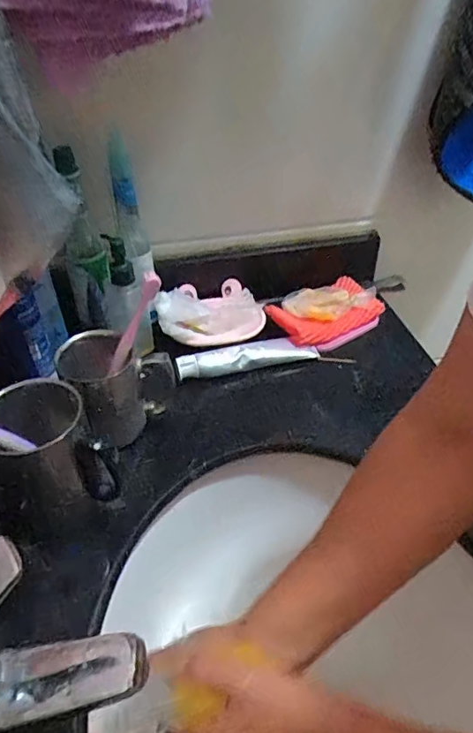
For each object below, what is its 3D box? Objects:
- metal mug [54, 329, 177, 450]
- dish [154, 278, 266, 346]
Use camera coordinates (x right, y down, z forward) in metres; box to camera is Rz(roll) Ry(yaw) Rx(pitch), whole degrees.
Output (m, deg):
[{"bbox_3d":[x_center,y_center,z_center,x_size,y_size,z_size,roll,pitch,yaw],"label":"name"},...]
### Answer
[{"bbox_3d":[-0.121,0.023,0.512,0.101,0.105,0.072,-22,45,-23],"label":"metal mug"},{"bbox_3d":[-0.034,-0.078,0.656,0.138,0.037,0.104,-10,42,-11],"label":"dish"}]

